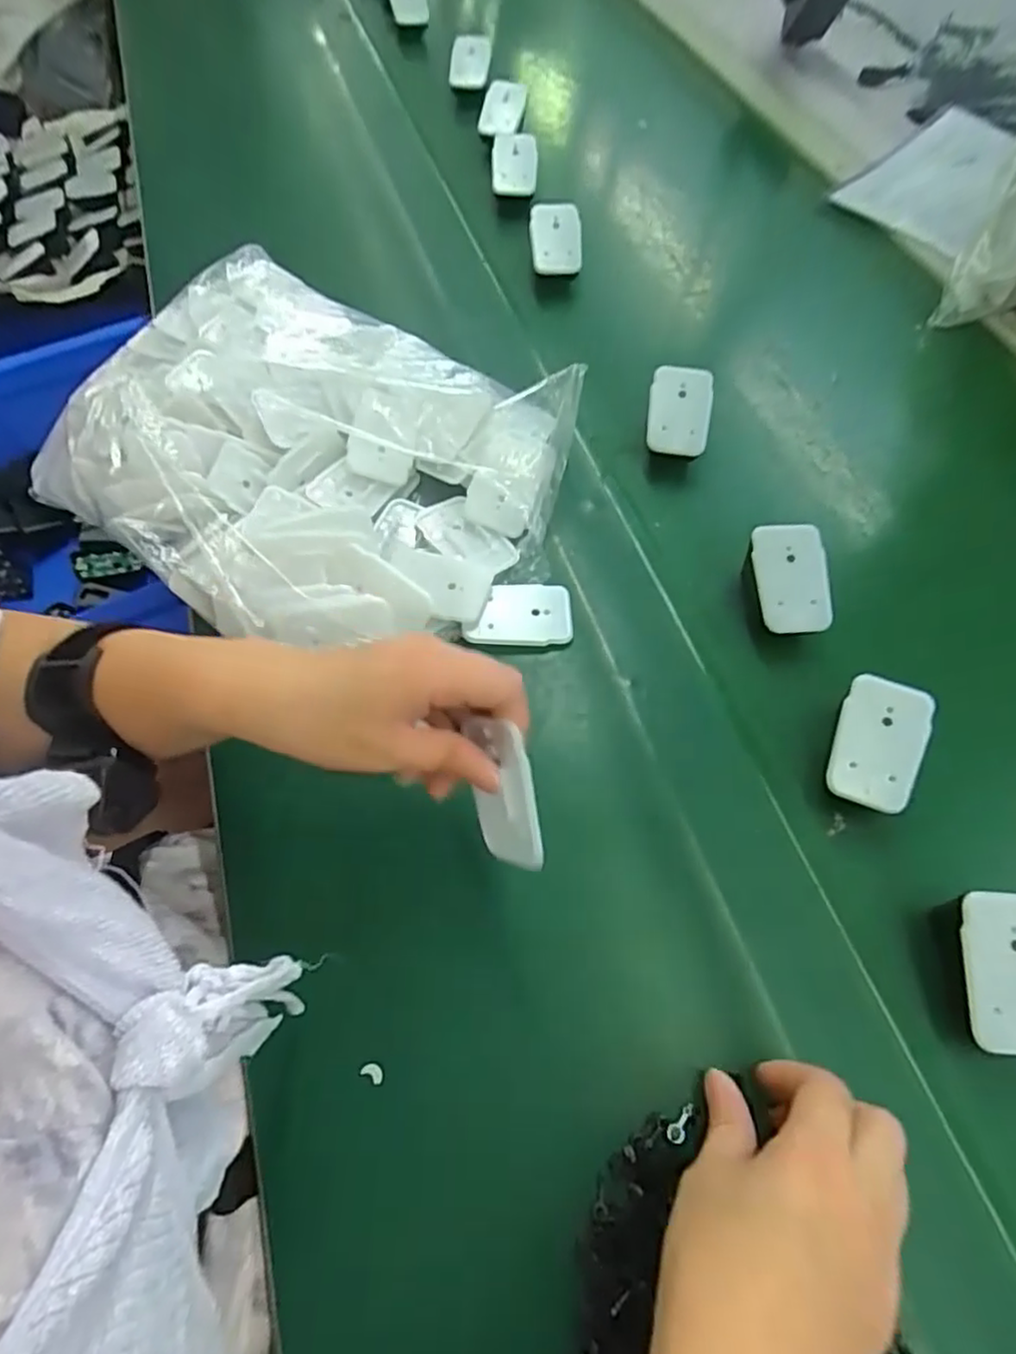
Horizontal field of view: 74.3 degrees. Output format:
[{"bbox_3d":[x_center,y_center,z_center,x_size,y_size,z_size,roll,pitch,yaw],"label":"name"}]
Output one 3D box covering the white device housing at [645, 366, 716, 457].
[{"bbox_3d":[0.125,-0.195,0.490,0.045,0.012,0.064,8,88,-1],"label":"white device housing"}]

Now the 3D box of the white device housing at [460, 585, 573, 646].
[{"bbox_3d":[0.007,-0.039,0.434,0.068,0.013,0.044,0,60,1],"label":"white device housing"}]

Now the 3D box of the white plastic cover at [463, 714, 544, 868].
[{"bbox_3d":[-0.002,0.054,0.307,0.031,0.071,0.007,-4,13,31],"label":"white plastic cover"}]

